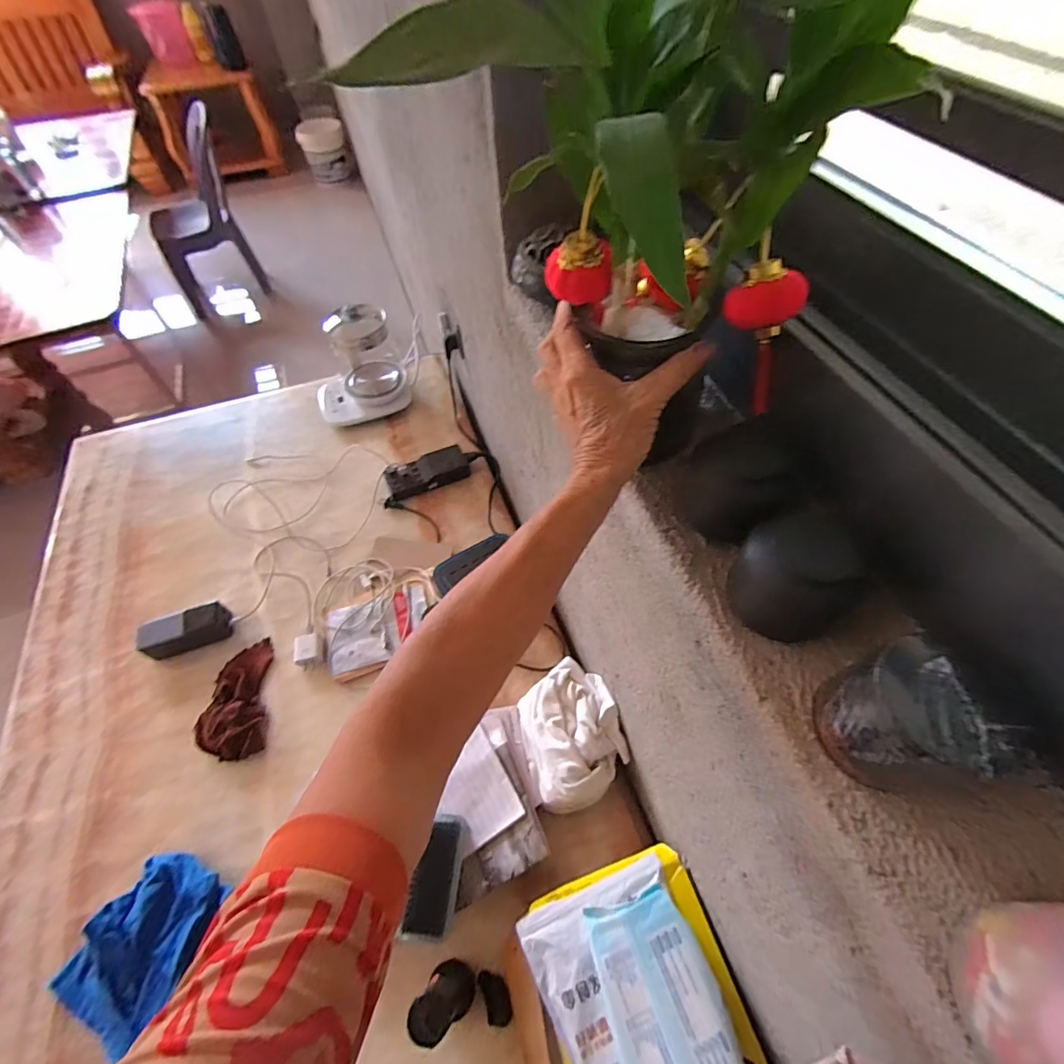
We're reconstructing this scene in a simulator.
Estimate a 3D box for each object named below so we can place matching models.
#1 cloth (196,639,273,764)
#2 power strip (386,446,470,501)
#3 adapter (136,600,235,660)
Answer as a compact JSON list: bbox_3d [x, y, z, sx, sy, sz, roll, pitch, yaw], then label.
[{"bbox_3d":[-0.466,0.261,0.771,0.098,0.034,0.187,-14,57,-7],"label":"cloth"},{"bbox_3d":[-0.214,-0.123,1.014,0.170,0.041,0.080,-19,58,-10],"label":"power strip"},{"bbox_3d":[-0.580,0.164,0.824,0.132,0.054,0.055,-20,58,-11],"label":"adapter"}]

